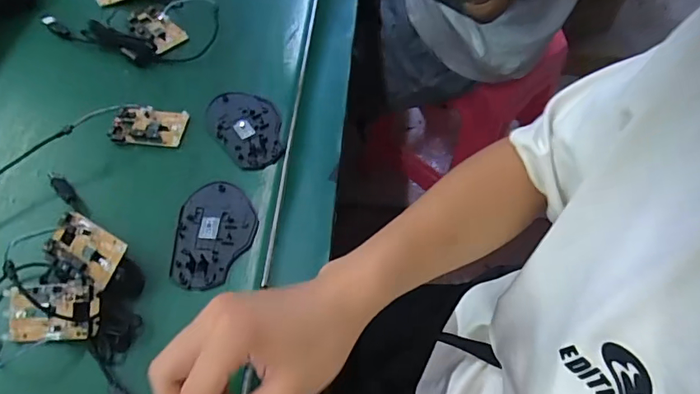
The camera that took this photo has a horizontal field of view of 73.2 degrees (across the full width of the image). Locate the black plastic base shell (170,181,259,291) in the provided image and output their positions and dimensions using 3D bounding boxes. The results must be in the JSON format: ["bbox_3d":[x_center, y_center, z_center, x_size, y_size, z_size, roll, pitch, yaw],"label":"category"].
[{"bbox_3d":[-0.127,0.033,0.444,0.071,0.011,0.110,3,55,-2],"label":"black plastic base shell"}]

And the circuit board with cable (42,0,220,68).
[{"bbox_3d":[-0.281,-0.222,0.591,0.226,0.028,0.103,17,56,8],"label":"circuit board with cable"}]

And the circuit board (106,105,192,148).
[{"bbox_3d":[-0.216,-0.076,0.511,0.073,0.018,0.046,6,55,1],"label":"circuit board"}]

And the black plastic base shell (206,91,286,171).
[{"bbox_3d":[-0.111,-0.078,0.515,0.074,0.009,0.116,-26,61,-19],"label":"black plastic base shell"}]

